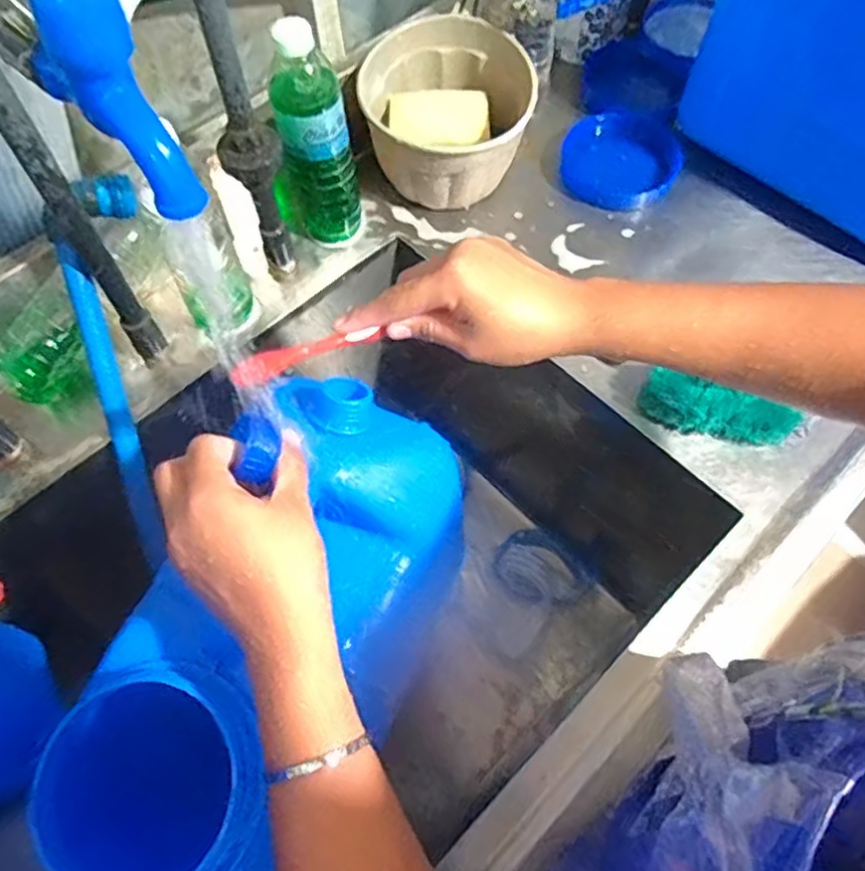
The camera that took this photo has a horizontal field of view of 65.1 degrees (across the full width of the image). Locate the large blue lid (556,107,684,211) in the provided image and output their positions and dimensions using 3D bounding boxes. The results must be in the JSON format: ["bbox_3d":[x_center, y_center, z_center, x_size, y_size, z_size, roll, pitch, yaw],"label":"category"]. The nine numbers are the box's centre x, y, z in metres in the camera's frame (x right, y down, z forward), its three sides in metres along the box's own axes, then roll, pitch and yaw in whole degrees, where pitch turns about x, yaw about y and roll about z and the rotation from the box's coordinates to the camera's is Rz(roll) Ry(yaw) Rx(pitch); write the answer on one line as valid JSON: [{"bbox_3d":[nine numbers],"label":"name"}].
[{"bbox_3d":[0.207,-0.307,0.742,0.126,0.024,0.129,25,65,15],"label":"large blue lid"}]

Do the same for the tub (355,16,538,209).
[{"bbox_3d":[0.016,-0.311,0.684,0.161,0.120,0.161,-1,61,1],"label":"tub"}]

